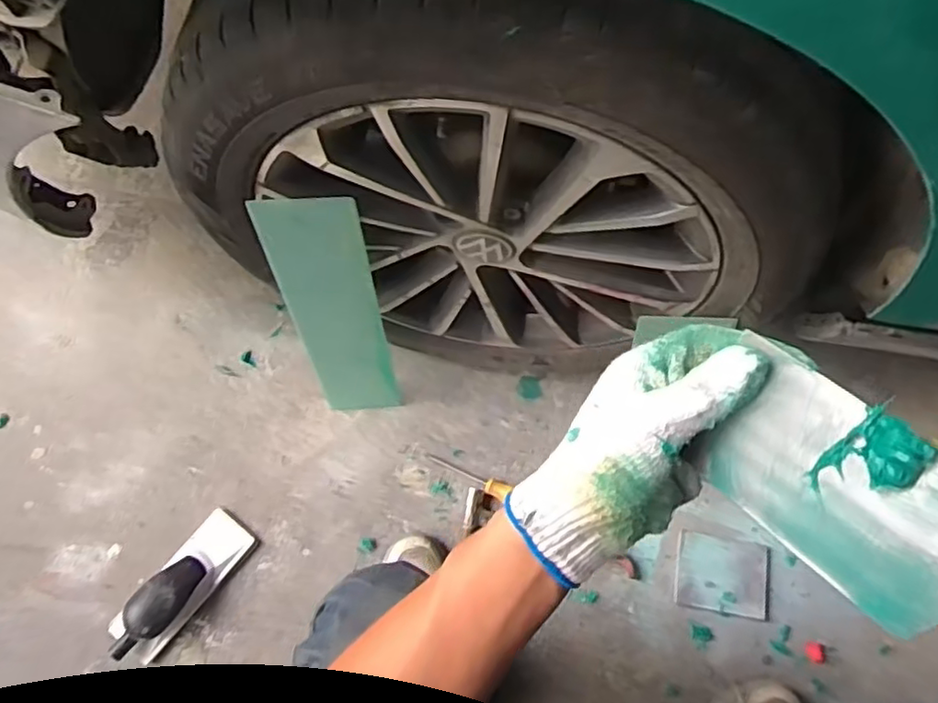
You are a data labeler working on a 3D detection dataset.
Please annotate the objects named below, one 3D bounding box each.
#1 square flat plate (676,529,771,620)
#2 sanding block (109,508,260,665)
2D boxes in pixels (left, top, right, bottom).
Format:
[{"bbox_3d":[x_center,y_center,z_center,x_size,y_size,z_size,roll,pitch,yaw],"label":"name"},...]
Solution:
[{"bbox_3d":[0.347,0.304,0.889,0.117,0.008,0.097,8,72,10],"label":"square flat plate"},{"bbox_3d":[-0.378,0.304,0.849,0.078,0.052,0.207,37,75,11],"label":"sanding block"}]

